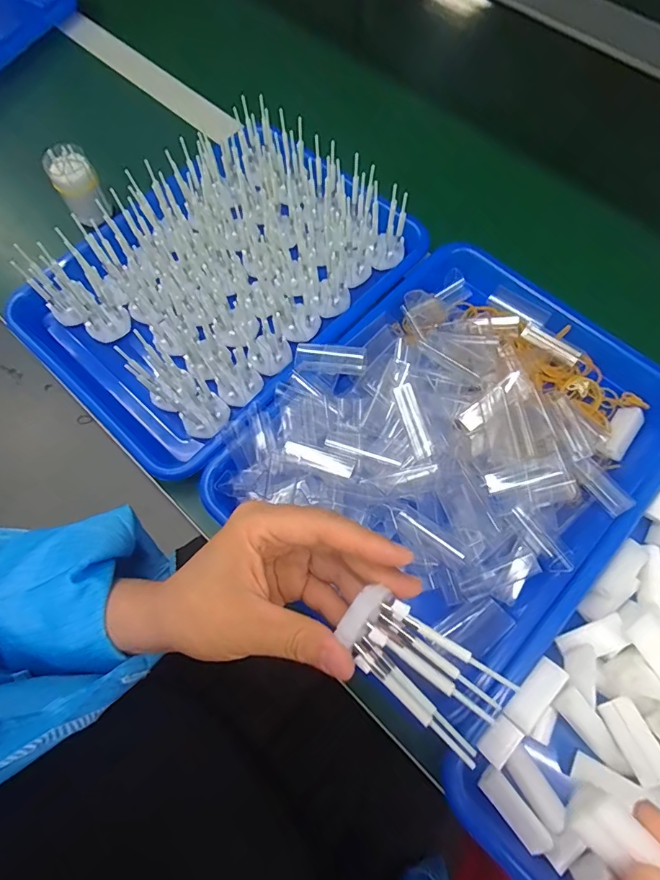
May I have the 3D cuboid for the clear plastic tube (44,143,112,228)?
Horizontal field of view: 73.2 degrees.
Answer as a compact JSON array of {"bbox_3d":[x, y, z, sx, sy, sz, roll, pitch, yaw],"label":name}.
[{"bbox_3d":[-0.244,-0.247,0.434,0.040,0.064,0.033,-35,72,-11],"label":"clear plastic tube"}]

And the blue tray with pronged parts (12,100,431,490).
[{"bbox_3d":[-0.100,-0.150,0.399,0.241,0.079,0.326,41,76,15],"label":"blue tray with pronged parts"}]

